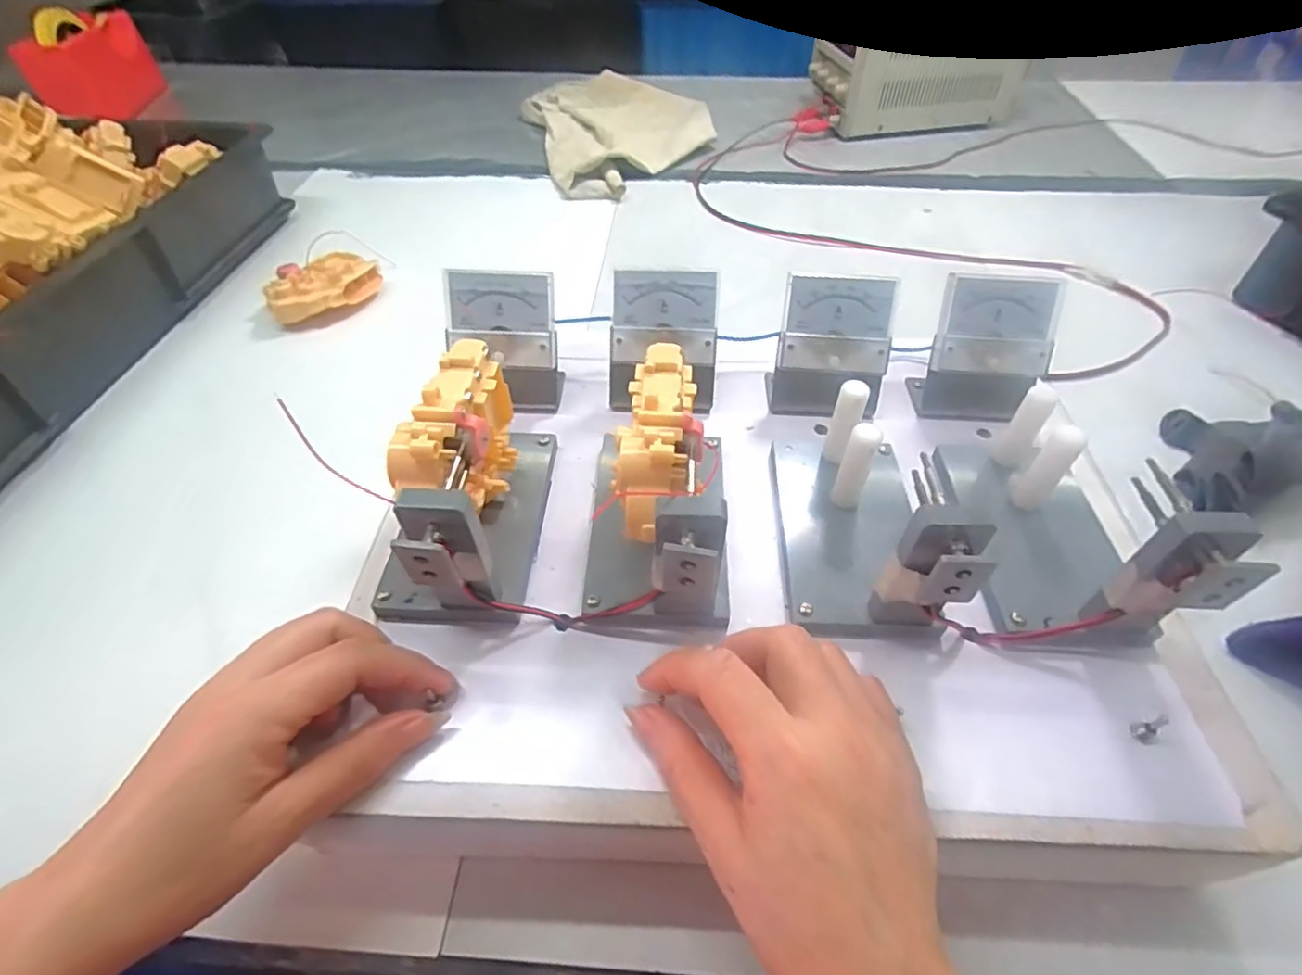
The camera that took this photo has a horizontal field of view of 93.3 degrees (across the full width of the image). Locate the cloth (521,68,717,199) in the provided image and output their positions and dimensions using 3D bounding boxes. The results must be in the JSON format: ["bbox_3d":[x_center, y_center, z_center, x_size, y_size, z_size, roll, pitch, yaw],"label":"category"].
[{"bbox_3d":[-0.039,-0.506,0.864,0.248,0.031,0.390,-14,50,-11],"label":"cloth"}]

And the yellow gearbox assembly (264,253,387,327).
[{"bbox_3d":[-0.301,-0.183,0.562,0.056,0.034,0.099,24,53,20],"label":"yellow gearbox assembly"}]

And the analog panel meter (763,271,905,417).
[{"bbox_3d":[0.108,-0.083,0.369,0.066,0.072,0.045,3,49,3],"label":"analog panel meter"}]

